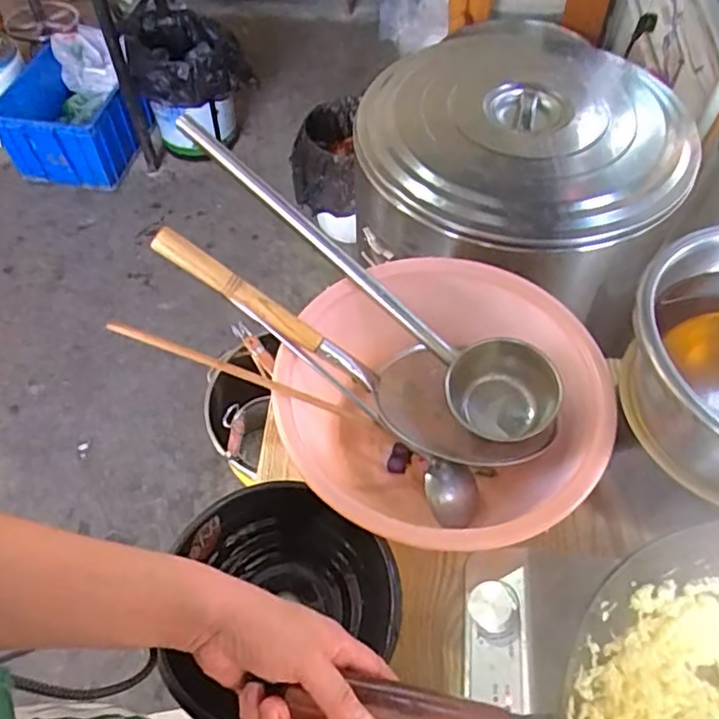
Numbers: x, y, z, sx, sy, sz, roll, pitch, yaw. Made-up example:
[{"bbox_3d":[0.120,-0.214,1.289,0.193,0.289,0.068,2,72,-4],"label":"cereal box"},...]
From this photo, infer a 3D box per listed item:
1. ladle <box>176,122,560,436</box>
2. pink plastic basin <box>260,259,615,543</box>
[{"bbox_3d":[-0.007,-0.099,0.714,0.551,0.112,0.102,40,63,2],"label":"ladle"},{"bbox_3d":[0.089,0.055,0.702,0.334,0.123,0.355,0,56,0],"label":"pink plastic basin"}]

